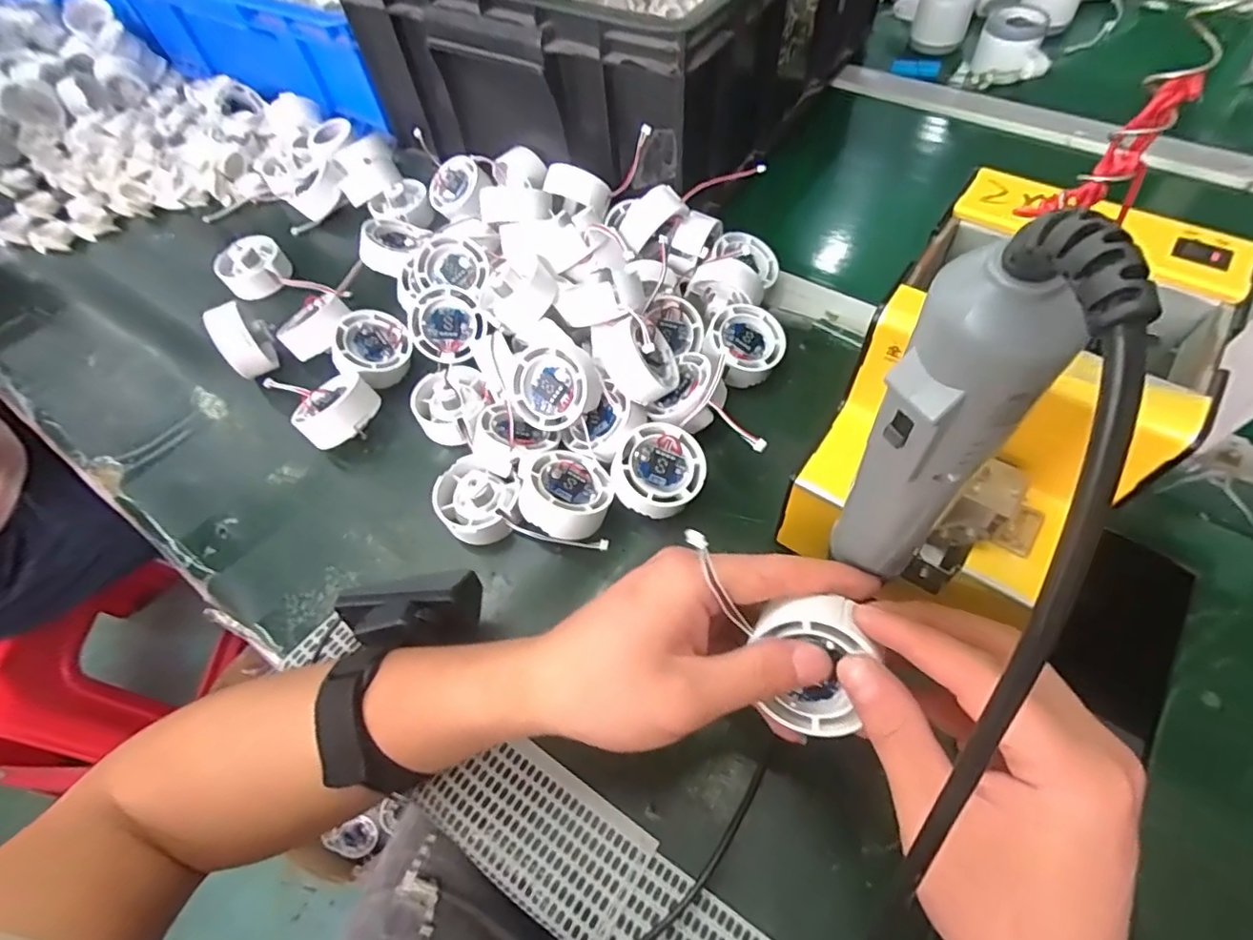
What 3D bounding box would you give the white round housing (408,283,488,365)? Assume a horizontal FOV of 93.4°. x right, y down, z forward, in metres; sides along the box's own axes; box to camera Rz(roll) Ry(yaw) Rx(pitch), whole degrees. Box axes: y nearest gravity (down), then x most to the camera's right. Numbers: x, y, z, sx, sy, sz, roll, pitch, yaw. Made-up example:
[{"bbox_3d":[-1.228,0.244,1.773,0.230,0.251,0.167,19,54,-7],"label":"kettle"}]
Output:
[{"bbox_3d":[-0.129,-0.106,0.431,0.052,0.025,0.054,2,93,-7],"label":"white round housing"}]

